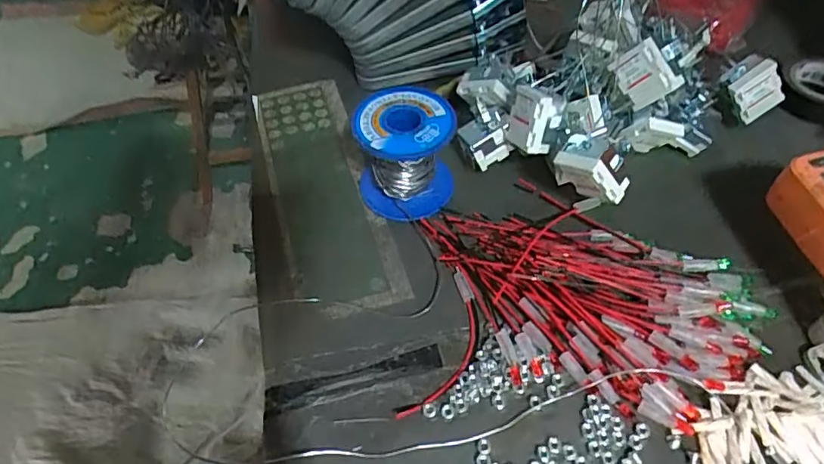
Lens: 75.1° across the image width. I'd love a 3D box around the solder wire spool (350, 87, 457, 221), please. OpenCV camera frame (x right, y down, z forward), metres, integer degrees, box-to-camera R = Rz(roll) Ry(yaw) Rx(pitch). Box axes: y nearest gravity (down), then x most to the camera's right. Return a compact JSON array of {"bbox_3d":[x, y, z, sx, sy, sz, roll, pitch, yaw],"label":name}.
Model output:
[{"bbox_3d":[-0.005,-0.051,0.348,0.063,0.063,0.061,-3,53,-1],"label":"solder wire spool"}]

